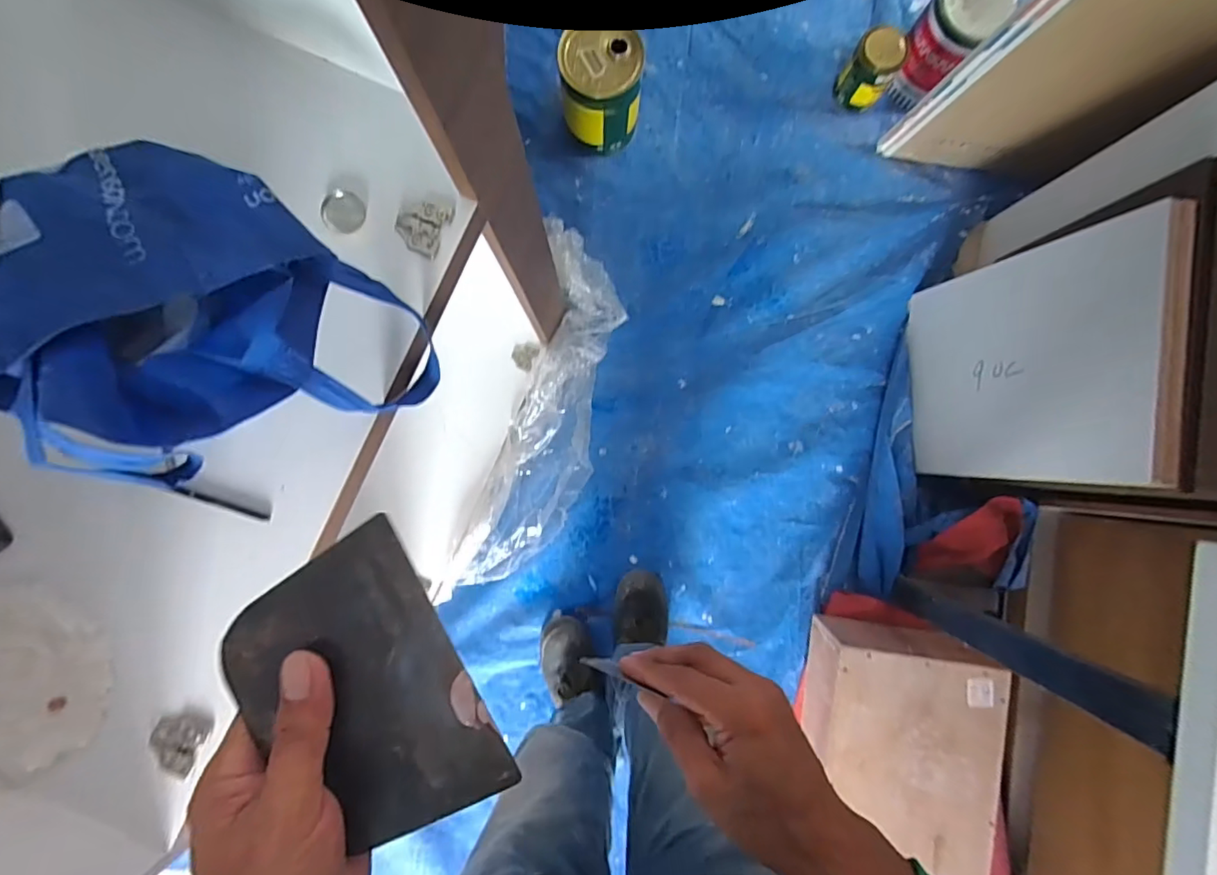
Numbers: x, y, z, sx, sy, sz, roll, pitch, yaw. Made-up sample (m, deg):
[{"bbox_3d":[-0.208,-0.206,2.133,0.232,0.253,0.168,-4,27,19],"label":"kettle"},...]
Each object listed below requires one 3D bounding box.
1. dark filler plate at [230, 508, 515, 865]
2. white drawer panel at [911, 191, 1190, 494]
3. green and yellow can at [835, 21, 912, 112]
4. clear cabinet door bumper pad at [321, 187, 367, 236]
[{"bbox_3d":[-0.117,0.124,0.260,0.094,0.005,0.139,-28,91,-8],"label":"dark filler plate"},{"bbox_3d":[0.715,-0.121,0.958,0.049,0.485,0.395,4,86,-11],"label":"white drawer panel"},{"bbox_3d":[0.559,-0.786,1.164,0.105,0.152,0.094,35,87,1],"label":"green and yellow can"},{"bbox_3d":[-0.259,-0.220,0.531,0.042,0.012,0.038,-45,89,-3],"label":"clear cabinet door bumper pad"}]

